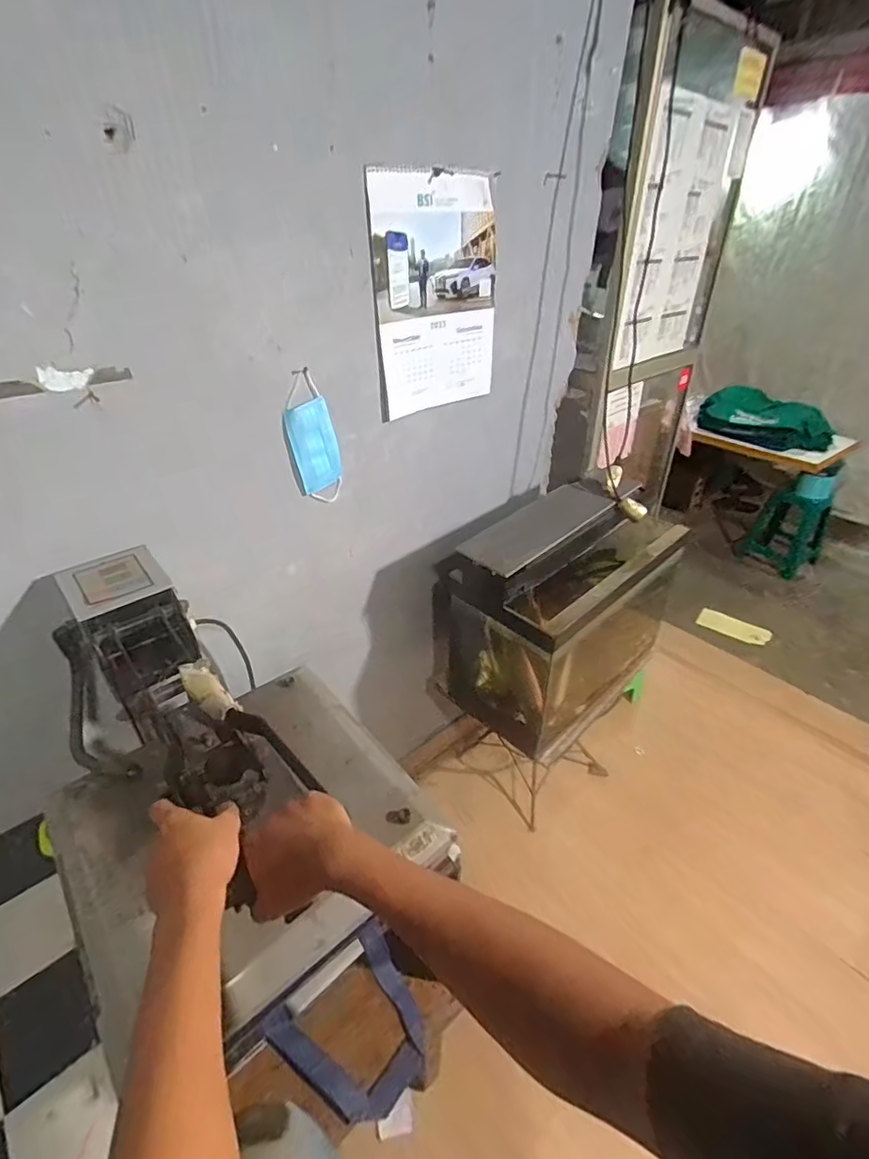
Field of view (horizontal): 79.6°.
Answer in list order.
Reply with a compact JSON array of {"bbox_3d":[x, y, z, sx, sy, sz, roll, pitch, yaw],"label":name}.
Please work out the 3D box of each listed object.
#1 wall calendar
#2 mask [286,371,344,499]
[{"bbox_3d":[0.011,-0.559,1.047,0.287,0.410,0.024,-24,42,-29],"label":"wall calendar"},{"bbox_3d":[-0.229,-0.259,1.001,0.093,0.251,0.014,-33,47,-25],"label":"mask"}]

